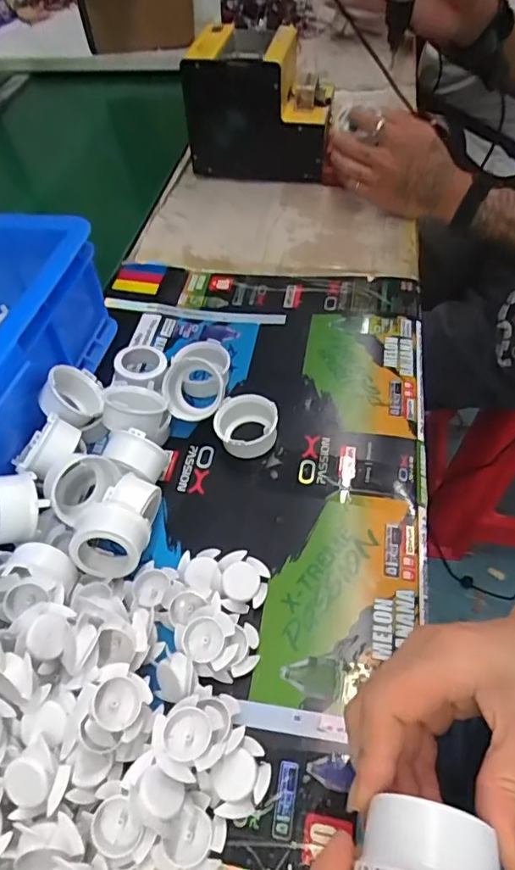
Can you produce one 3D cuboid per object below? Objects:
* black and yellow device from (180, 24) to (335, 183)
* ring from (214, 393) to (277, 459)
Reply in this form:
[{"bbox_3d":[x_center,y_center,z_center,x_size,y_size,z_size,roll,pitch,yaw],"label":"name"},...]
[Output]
[{"bbox_3d":[0.009,-0.444,0.704,0.184,0.141,0.129,11,54,12],"label":"black and yellow device"},{"bbox_3d":[-0.010,-0.007,0.451,0.053,0.027,0.052,-2,53,3],"label":"ring"}]

